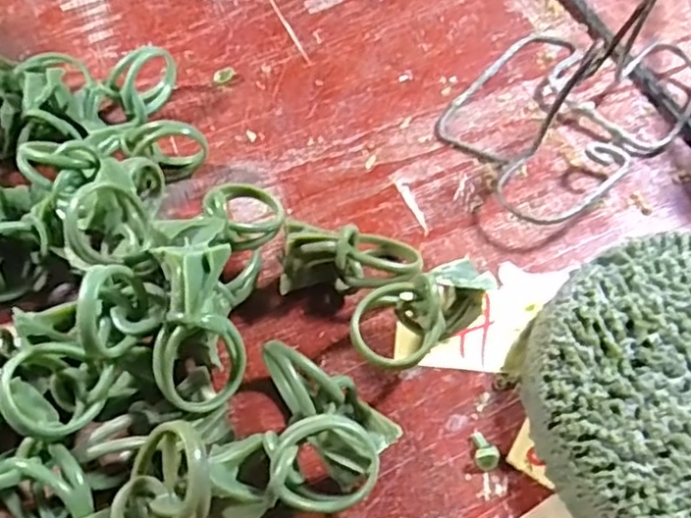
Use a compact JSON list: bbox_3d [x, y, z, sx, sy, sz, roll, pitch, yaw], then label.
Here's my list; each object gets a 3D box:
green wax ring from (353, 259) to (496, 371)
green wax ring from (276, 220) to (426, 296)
[{"bbox_3d":[0.023,0.017,0.205,0.047,0.024,0.024,-41,65,-21],"label":"green wax ring"},{"bbox_3d":[0.002,0.000,0.217,0.046,0.022,0.022,4,57,-15],"label":"green wax ring"}]

